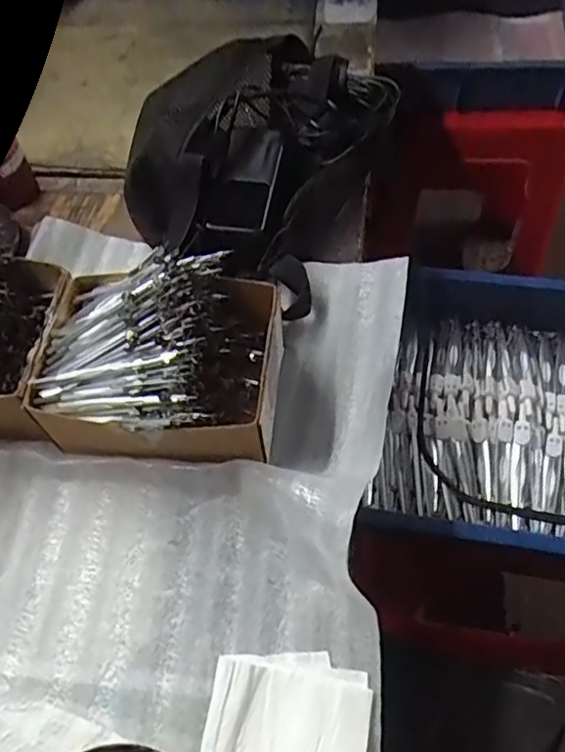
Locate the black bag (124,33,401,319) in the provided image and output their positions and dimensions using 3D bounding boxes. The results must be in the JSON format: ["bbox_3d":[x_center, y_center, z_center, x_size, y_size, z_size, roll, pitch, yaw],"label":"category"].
[{"bbox_3d":[-0.026,-0.206,0.550,0.190,0.094,0.242,18,60,14],"label":"black bag"}]

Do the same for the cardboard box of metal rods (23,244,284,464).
[{"bbox_3d":[-0.087,-0.015,0.426,0.162,0.096,0.134,5,58,6],"label":"cardboard box of metal rods"}]

